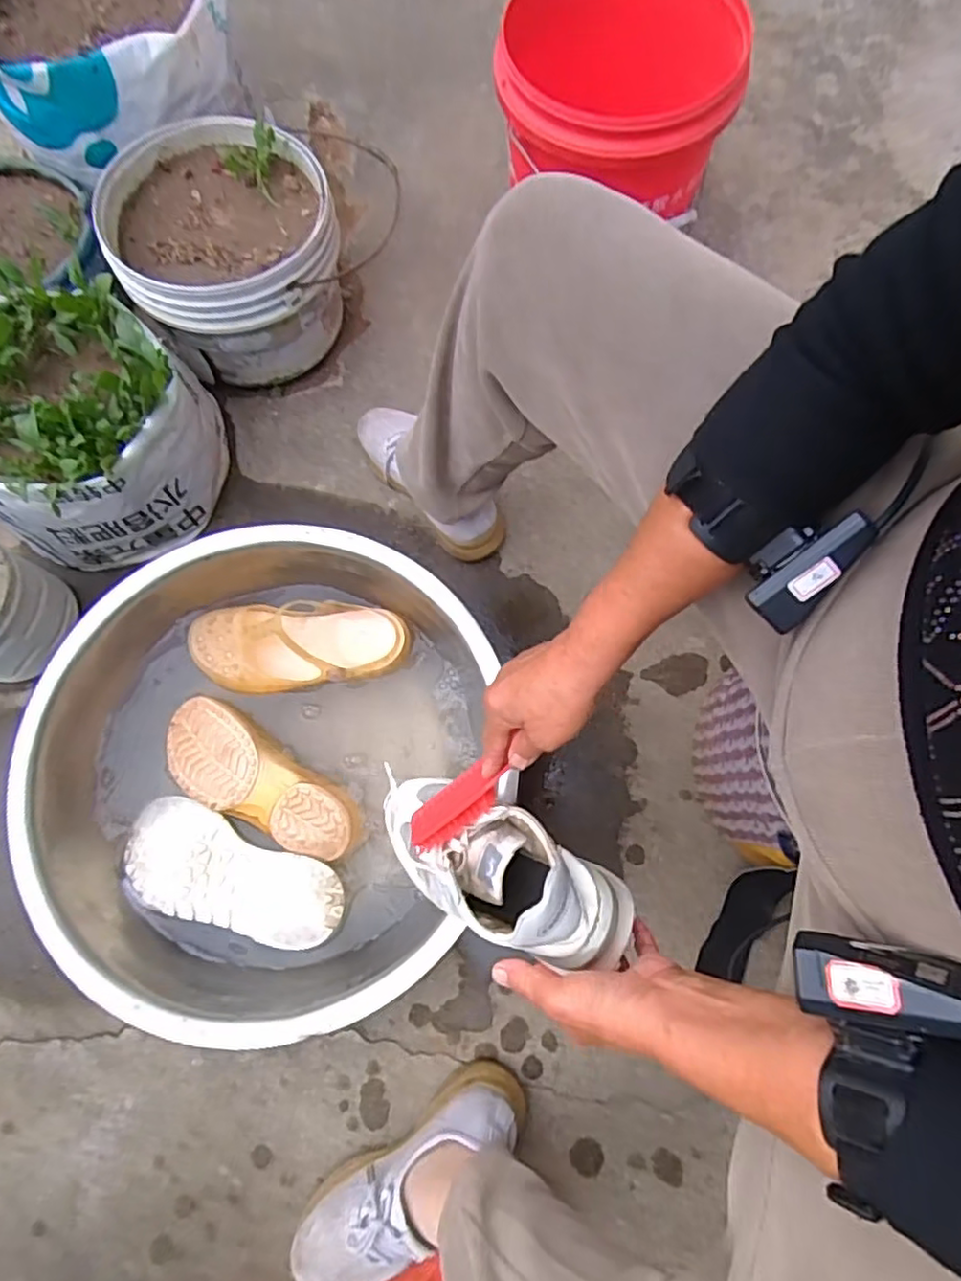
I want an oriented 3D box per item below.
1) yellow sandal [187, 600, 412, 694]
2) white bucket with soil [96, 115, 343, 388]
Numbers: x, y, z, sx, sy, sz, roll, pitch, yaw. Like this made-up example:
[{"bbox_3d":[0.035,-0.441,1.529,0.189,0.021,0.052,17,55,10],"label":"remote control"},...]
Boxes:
[{"bbox_3d":[-0.191,0.007,0.673,0.223,0.073,0.087,2,75,1],"label":"yellow sandal"},{"bbox_3d":[-0.293,-0.456,0.780,0.243,0.183,0.236,0,75,0],"label":"white bucket with soil"}]

